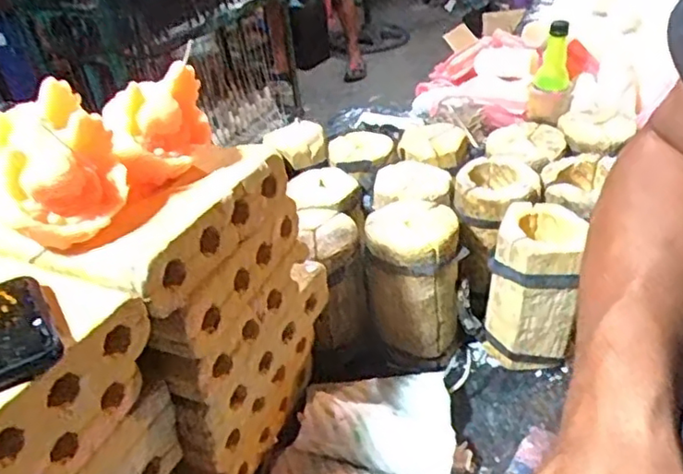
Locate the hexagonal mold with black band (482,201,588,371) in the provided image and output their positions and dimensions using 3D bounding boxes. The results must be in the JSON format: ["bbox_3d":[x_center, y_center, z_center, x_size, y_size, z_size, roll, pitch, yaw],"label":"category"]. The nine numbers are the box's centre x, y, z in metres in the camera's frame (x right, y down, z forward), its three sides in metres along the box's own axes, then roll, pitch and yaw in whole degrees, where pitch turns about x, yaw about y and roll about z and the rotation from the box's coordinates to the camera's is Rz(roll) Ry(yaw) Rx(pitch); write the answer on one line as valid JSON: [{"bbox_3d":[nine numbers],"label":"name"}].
[{"bbox_3d":[0.197,0.051,0.641,0.090,0.148,0.094,6,37,19],"label":"hexagonal mold with black band"}]

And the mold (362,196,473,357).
[{"bbox_3d":[0.074,0.040,0.664,0.089,0.144,0.096,-5,35,4],"label":"mold"}]

